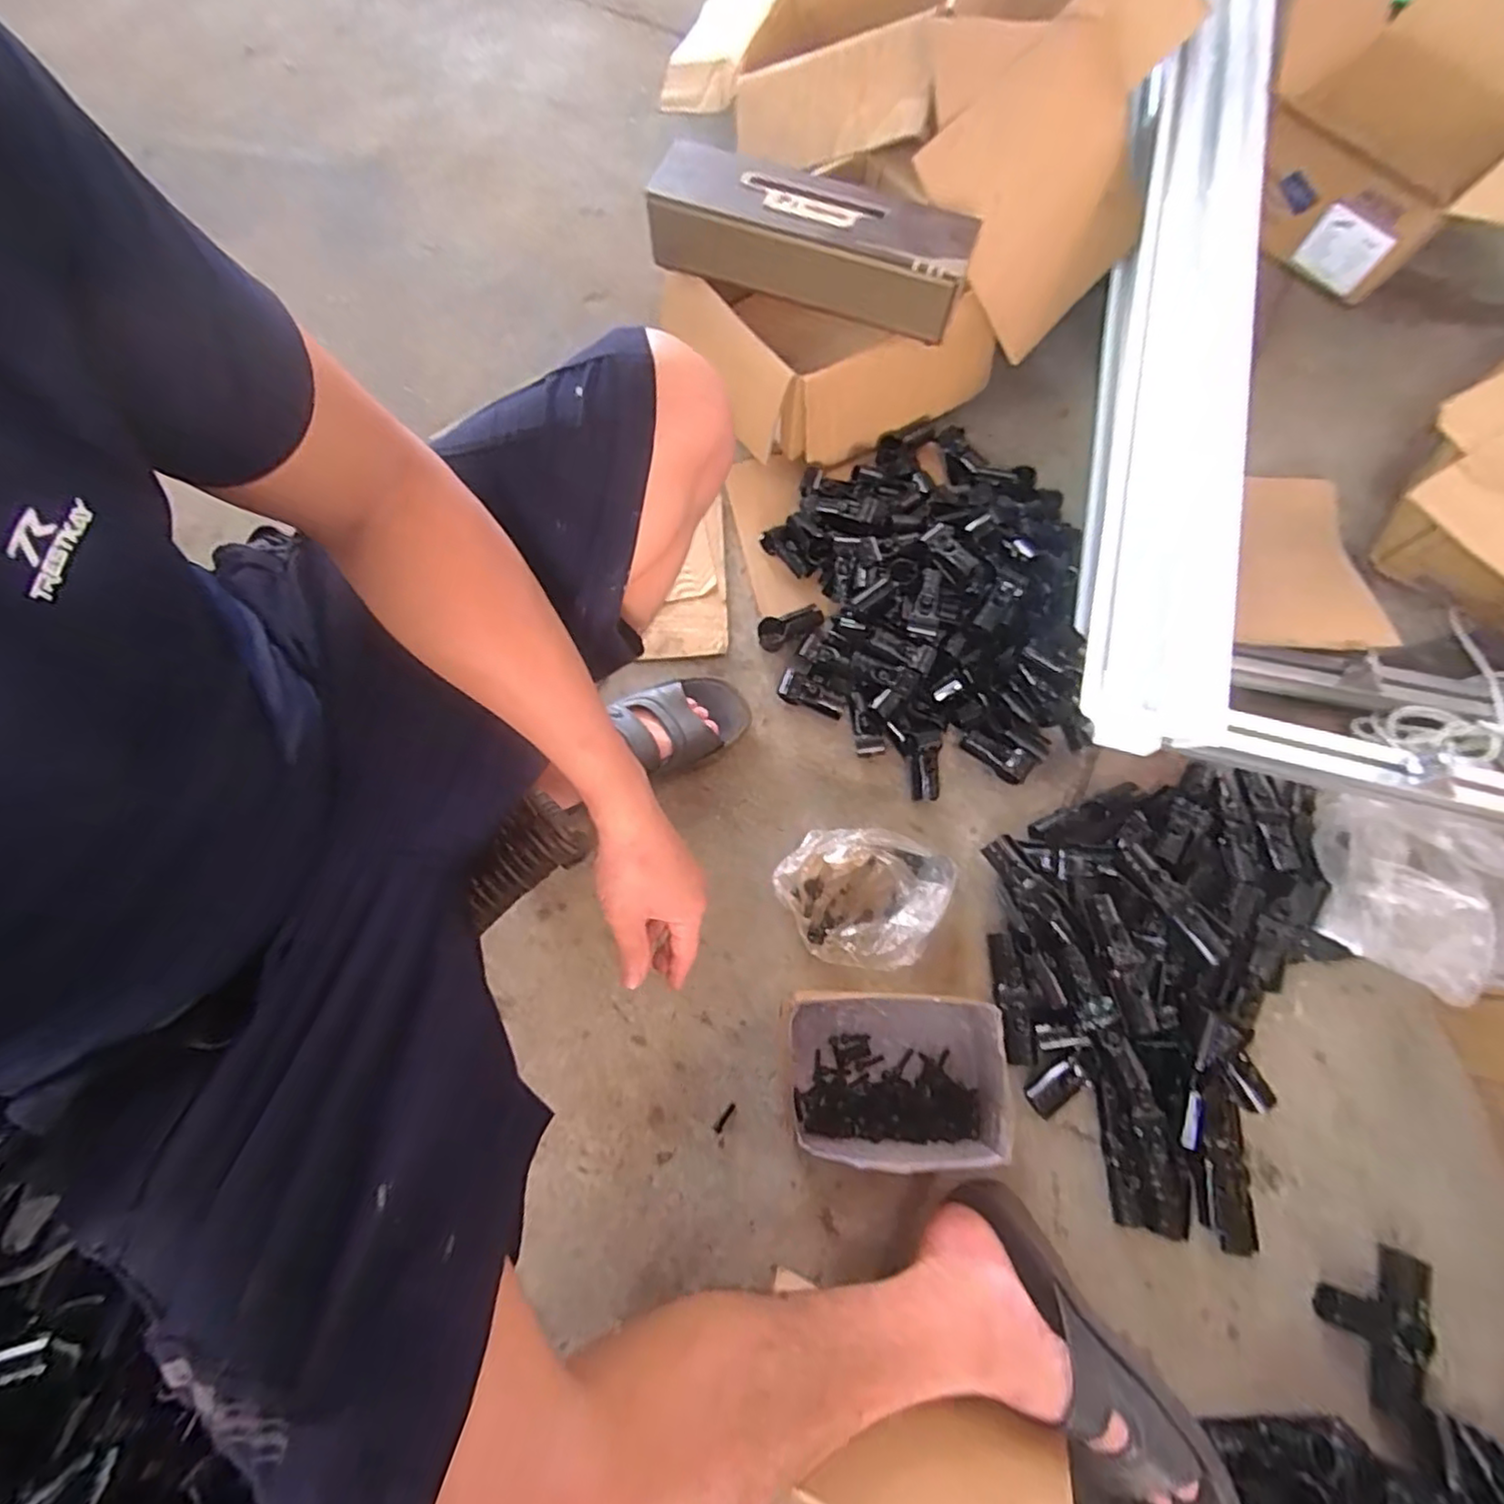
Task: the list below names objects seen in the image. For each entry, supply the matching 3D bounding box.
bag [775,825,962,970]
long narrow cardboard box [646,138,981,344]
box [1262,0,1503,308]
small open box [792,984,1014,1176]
[{"bbox_3d":[0.114,0.152,0.710,0.172,0.038,0.143,16,73,4],"label":"bag"},{"bbox_3d":[0.064,-0.611,0.788,0.382,0.084,0.115,21,74,6],"label":"long narrow cardboard box"},{"bbox_3d":[0.992,-0.915,0.943,0.454,0.287,0.457,42,77,11],"label":"box"},{"bbox_3d":[0.134,0.307,0.635,0.199,0.081,0.147,0,73,-1],"label":"small open box"}]

